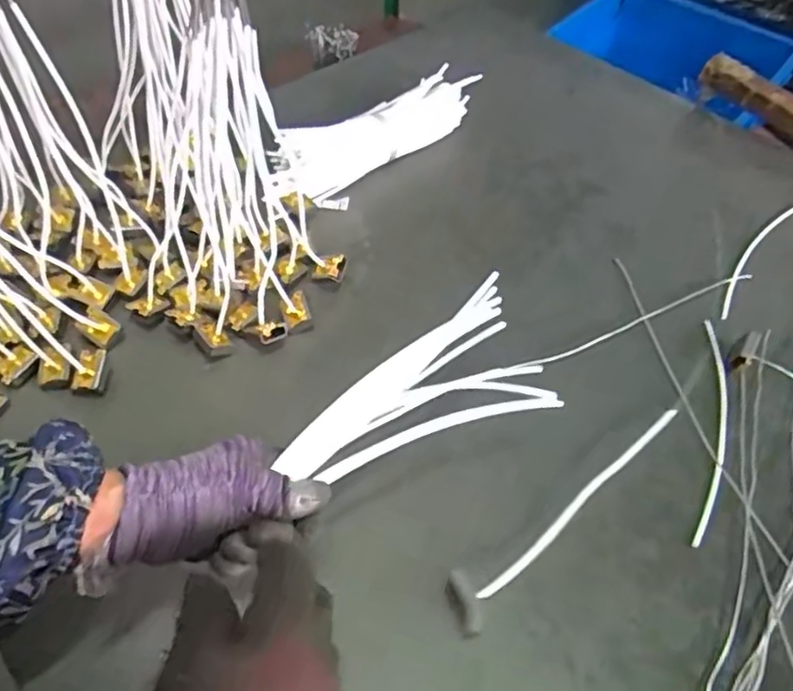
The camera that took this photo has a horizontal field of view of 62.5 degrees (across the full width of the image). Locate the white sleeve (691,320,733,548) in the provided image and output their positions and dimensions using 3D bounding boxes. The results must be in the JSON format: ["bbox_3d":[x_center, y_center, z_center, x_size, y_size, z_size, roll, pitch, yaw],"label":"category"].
[{"bbox_3d":[0.285,0.070,0.581,0.029,0.014,0.248,16,52,12],"label":"white sleeve"}]

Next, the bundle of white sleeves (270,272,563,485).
[{"bbox_3d":[0.017,0.048,0.457,0.191,0.024,0.098,-33,101,-11],"label":"bundle of white sleeves"}]

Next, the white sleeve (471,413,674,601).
[{"bbox_3d":[0.152,0.113,0.510,0.237,0.004,0.009,-33,91,-29],"label":"white sleeve"}]

